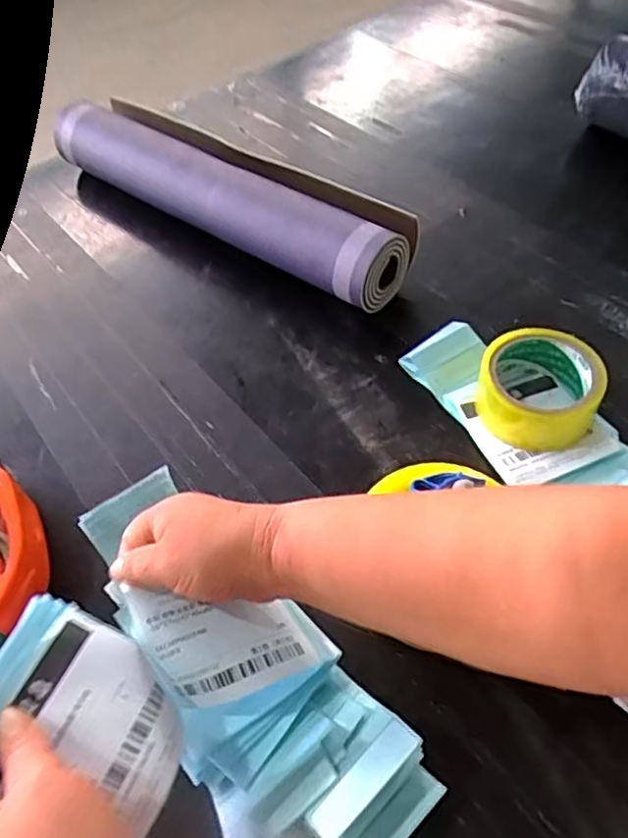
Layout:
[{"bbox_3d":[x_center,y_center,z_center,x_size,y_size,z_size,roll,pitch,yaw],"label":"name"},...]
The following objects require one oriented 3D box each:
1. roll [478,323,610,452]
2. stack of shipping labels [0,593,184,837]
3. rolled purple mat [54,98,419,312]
[{"bbox_3d":[0.188,-0.027,0.531,0.096,0.047,0.089,-3,51,3],"label":"roll"},{"bbox_3d":[-0.123,0.158,0.346,0.113,0.011,0.094,29,40,-8],"label":"stack of shipping labels"},{"bbox_3d":[-0.109,-0.258,0.722,0.492,0.084,0.100,32,60,27],"label":"rolled purple mat"}]

